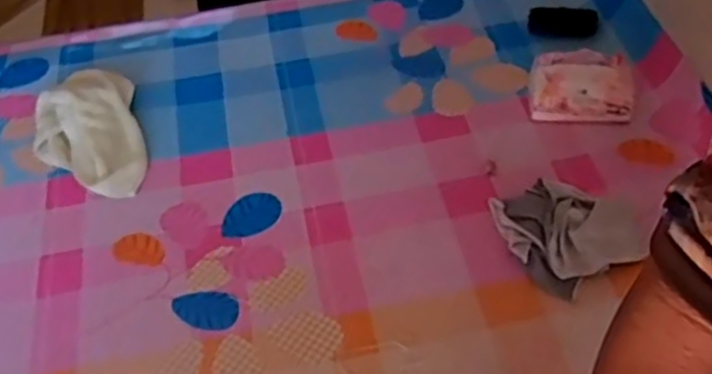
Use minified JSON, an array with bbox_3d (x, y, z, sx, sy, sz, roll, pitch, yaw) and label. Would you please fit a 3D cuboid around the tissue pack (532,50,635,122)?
[{"bbox_3d":[0.336,-0.147,1.079,0.142,0.064,0.090,3,48,6],"label":"tissue pack"}]

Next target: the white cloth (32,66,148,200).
[{"bbox_3d":[-0.410,-0.084,1.101,0.158,0.054,0.227,-13,52,-10],"label":"white cloth"}]

